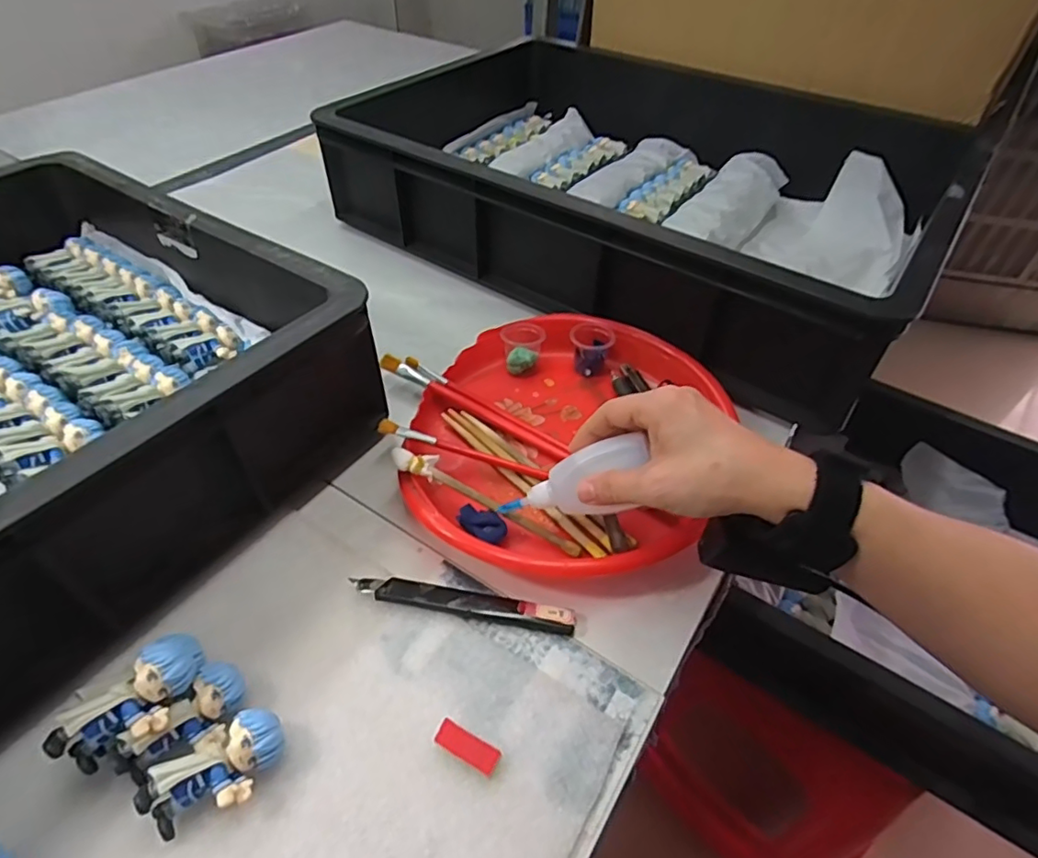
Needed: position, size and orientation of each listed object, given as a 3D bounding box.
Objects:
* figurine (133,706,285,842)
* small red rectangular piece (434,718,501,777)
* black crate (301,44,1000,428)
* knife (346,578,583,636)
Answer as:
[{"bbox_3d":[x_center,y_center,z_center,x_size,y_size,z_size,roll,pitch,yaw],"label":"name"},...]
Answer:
[{"bbox_3d":[-0.145,0.168,0.283,0.063,0.030,0.032,-31,54,-26],"label":"figurine"},{"bbox_3d":[-0.027,0.165,0.302,0.035,0.007,0.013,22,51,19],"label":"small red rectangular piece"},{"bbox_3d":[0.141,-0.278,0.639,0.571,0.116,0.422,29,53,24],"label":"black crate"},{"bbox_3d":[-0.033,0.106,0.356,0.133,0.013,0.015,7,48,6],"label":"knife"}]

